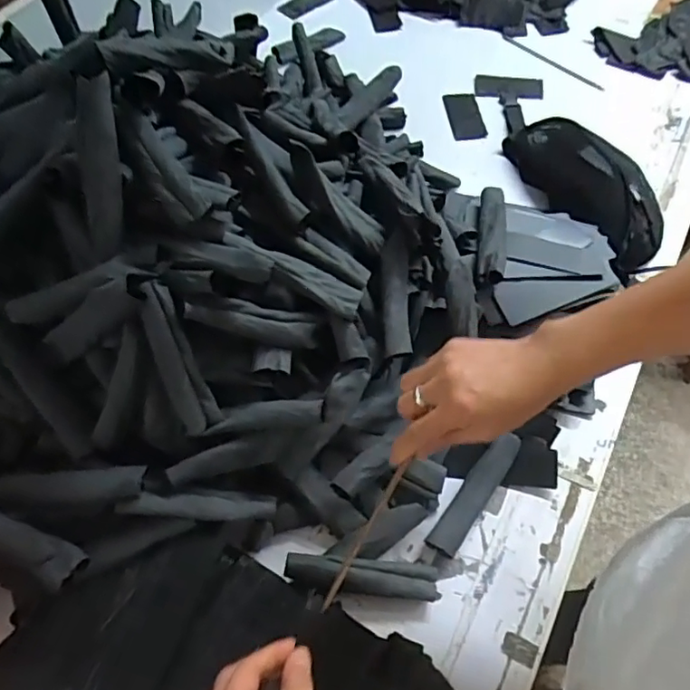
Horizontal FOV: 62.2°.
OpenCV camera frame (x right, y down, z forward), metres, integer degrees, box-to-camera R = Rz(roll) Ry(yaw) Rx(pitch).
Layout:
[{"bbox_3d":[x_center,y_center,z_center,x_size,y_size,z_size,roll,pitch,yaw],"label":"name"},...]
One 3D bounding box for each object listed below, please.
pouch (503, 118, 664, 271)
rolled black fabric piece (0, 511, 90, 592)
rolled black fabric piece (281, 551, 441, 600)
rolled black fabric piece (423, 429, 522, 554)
[{"bbox_3d":[0.347,-0.239,0.832,0.126,0.069,0.286,-18,59,-9],"label":"pouch"},{"bbox_3d":[-0.318,0.168,0.520,0.168,0.037,0.035,20,61,14],"label":"rolled black fabric piece"},{"bbox_3d":[0.017,0.229,0.567,0.151,0.018,0.033,9,58,-8],"label":"rolled black fabric piece"},{"bbox_3d":[0.144,0.161,0.627,0.033,0.019,0.156,32,65,20],"label":"rolled black fabric piece"}]

